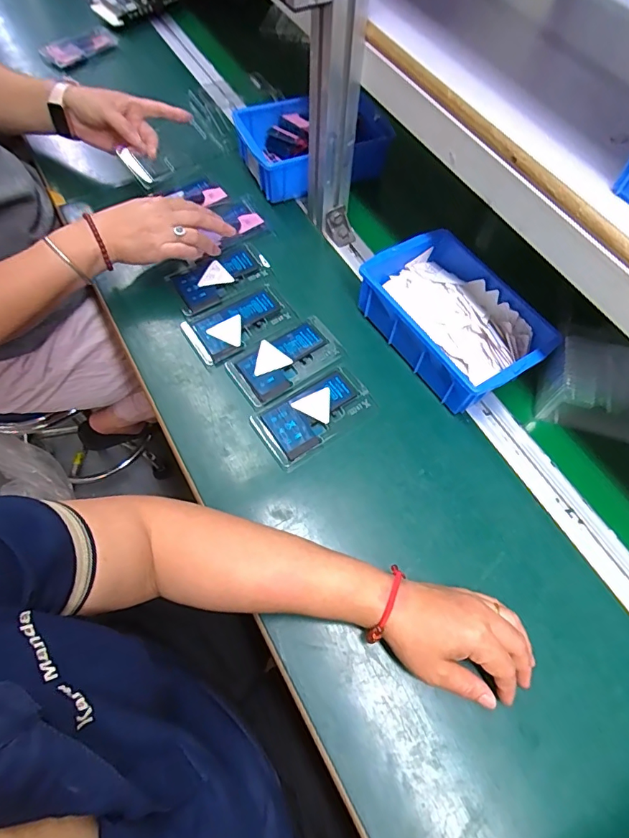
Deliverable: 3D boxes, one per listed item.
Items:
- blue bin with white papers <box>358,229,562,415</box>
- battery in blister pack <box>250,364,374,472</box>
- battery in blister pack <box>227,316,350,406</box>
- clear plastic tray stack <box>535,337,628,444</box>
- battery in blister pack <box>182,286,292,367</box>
[{"bbox_3d":[0.160,-0.119,0.525,0.143,0.058,0.198,-28,68,-16],"label":"blue bin with white papers"},{"bbox_3d":[0.001,-0.005,0.502,0.124,0.006,0.073,-31,68,-17],"label":"battery in blister pack"},{"bbox_3d":[-0.032,-0.068,0.534,0.125,0.011,0.068,-31,68,-17],"label":"battery in blister pack"},{"bbox_3d":[0.315,-0.026,0.496,0.140,0.075,0.083,14,64,5],"label":"clear plastic tray stack"},{"bbox_3d":[-0.090,-0.115,0.551,0.120,0.006,0.071,-32,69,-17],"label":"battery in blister pack"}]

